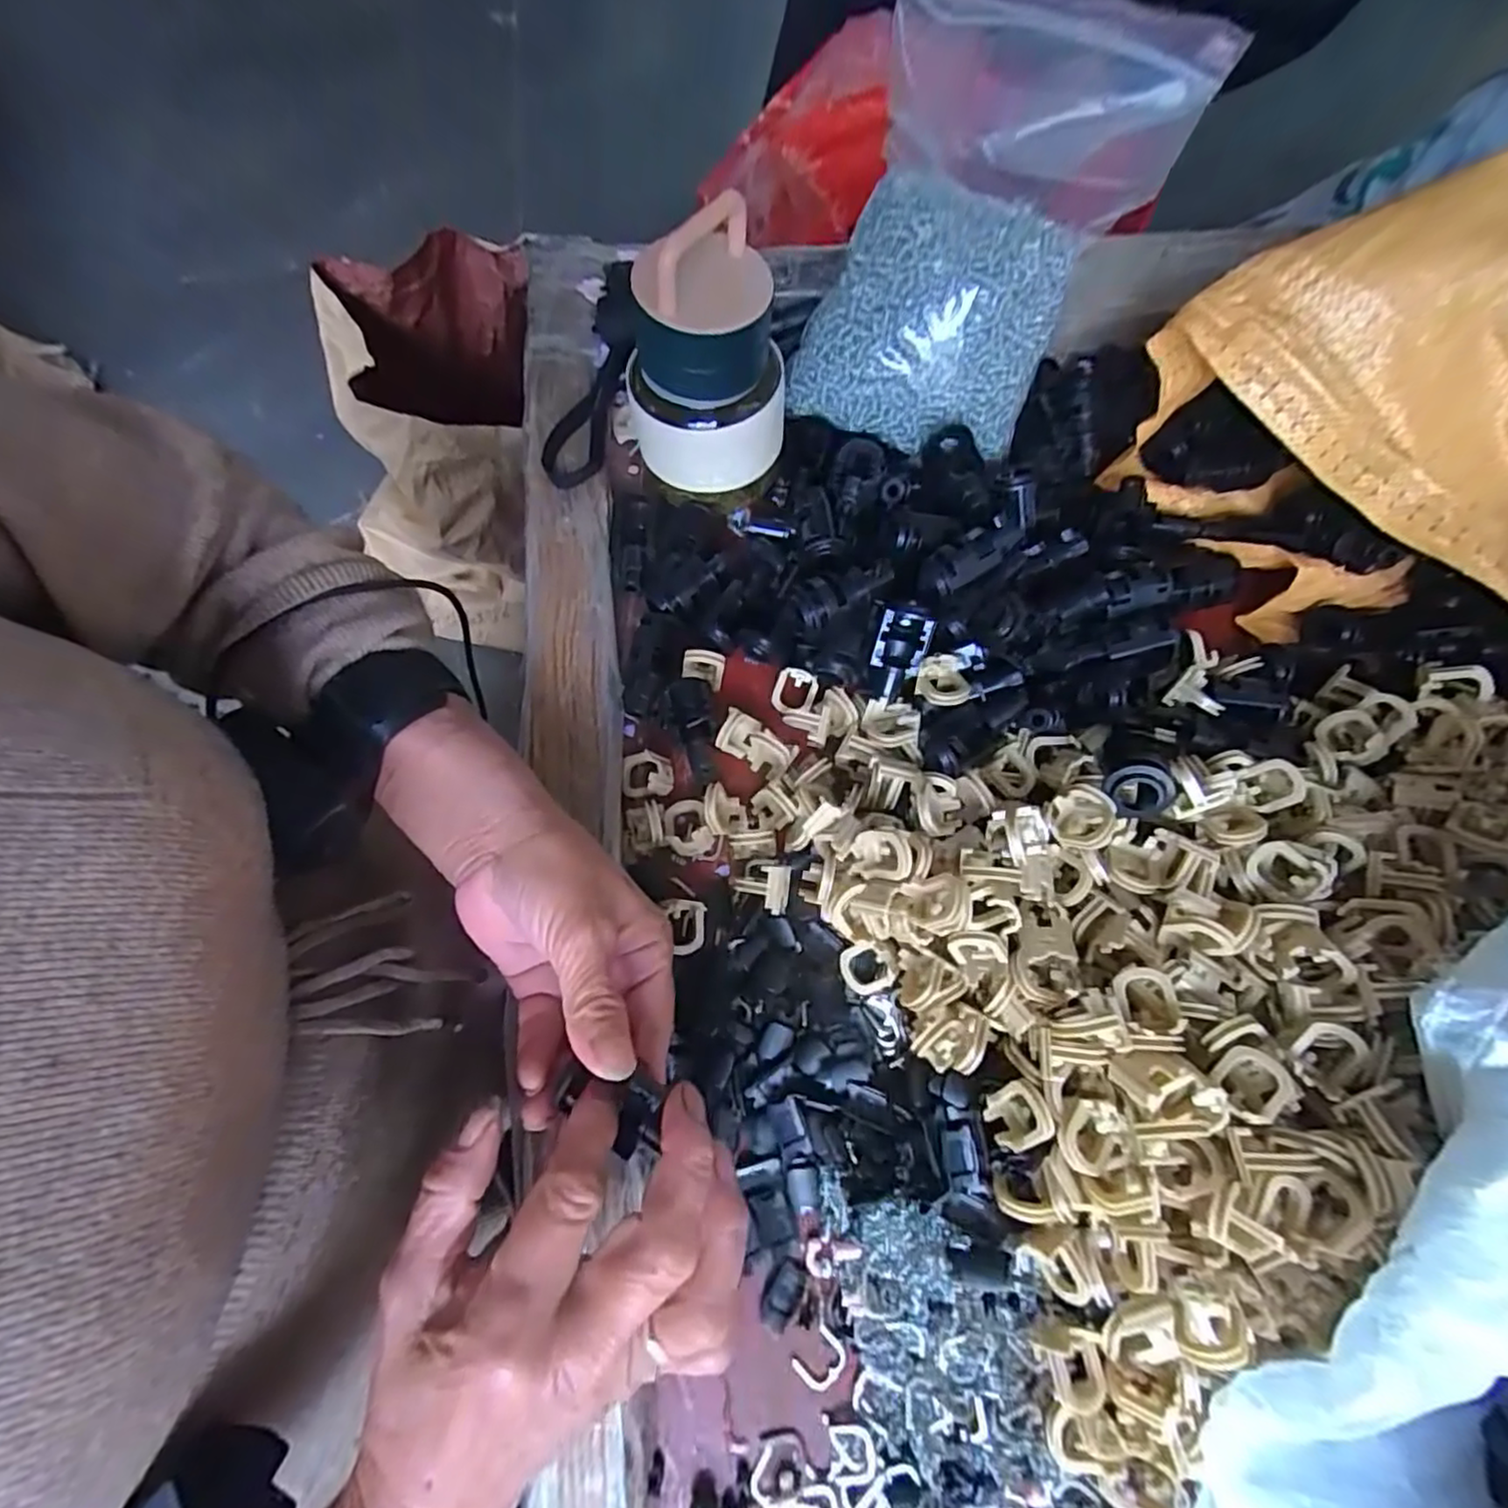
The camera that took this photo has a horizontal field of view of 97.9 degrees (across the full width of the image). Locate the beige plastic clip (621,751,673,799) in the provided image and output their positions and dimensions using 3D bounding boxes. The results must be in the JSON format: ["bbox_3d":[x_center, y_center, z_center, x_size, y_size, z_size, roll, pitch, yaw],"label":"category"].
[{"bbox_3d":[-0.053,0.010,0.324,0.024,0.017,0.022,-2,72,-1],"label":"beige plastic clip"}]

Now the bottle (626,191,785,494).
[{"bbox_3d":[-0.025,-0.187,0.315,0.077,0.115,0.070,-18,73,-6],"label":"bottle"}]

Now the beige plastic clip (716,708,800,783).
[{"bbox_3d":[0.002,-0.004,0.329,0.037,0.026,0.022,28,74,9],"label":"beige plastic clip"}]

